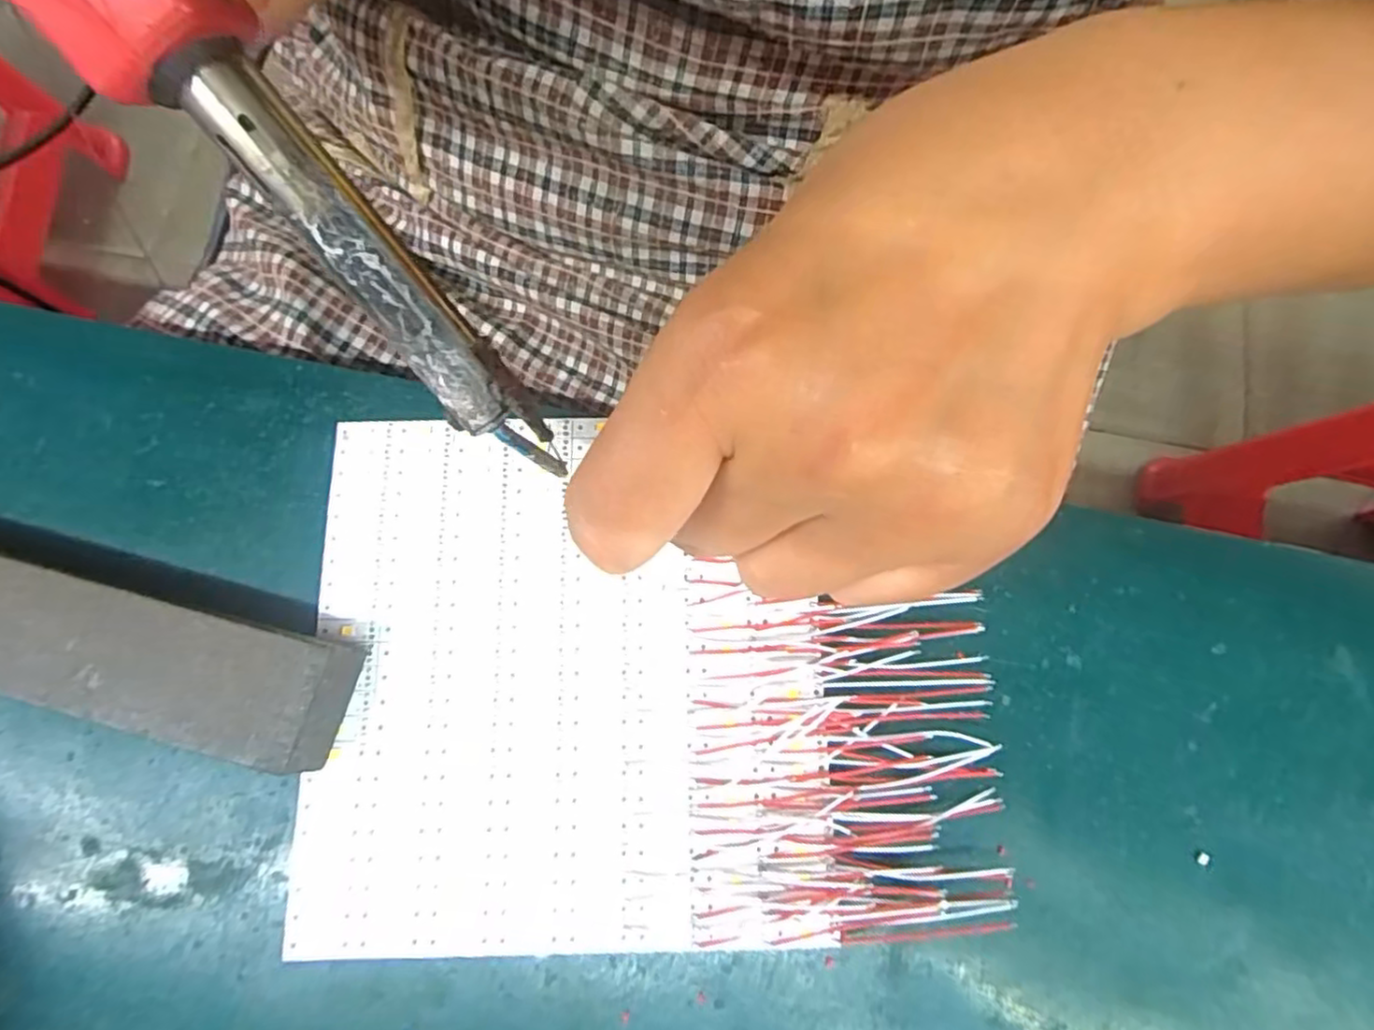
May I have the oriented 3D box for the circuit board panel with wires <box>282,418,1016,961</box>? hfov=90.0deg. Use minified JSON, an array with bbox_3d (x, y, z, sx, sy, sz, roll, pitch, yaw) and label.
[{"bbox_3d":[-0.011,0.041,0.184,0.181,0.014,0.137,-1,79,0],"label":"circuit board panel with wires"}]

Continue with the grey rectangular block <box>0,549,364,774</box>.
[{"bbox_3d":[-0.179,0.026,0.180,0.186,0.024,0.032,15,76,3],"label":"grey rectangular block"}]

